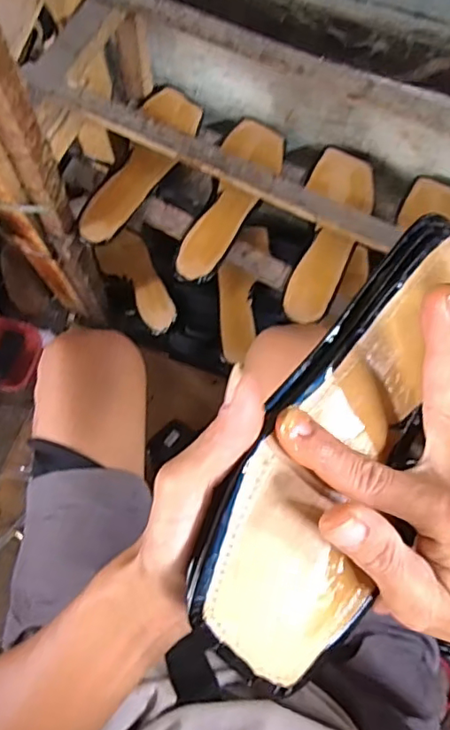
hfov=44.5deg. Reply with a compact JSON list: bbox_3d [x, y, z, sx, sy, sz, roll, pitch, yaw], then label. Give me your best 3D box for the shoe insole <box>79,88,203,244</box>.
[{"bbox_3d":[-0.106,-0.260,0.717,0.076,0.034,0.239,23,72,8],"label":"shoe insole"}]

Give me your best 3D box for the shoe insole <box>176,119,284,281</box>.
[{"bbox_3d":[0.011,-0.214,0.704,0.079,0.027,0.236,18,71,7],"label":"shoe insole"}]

